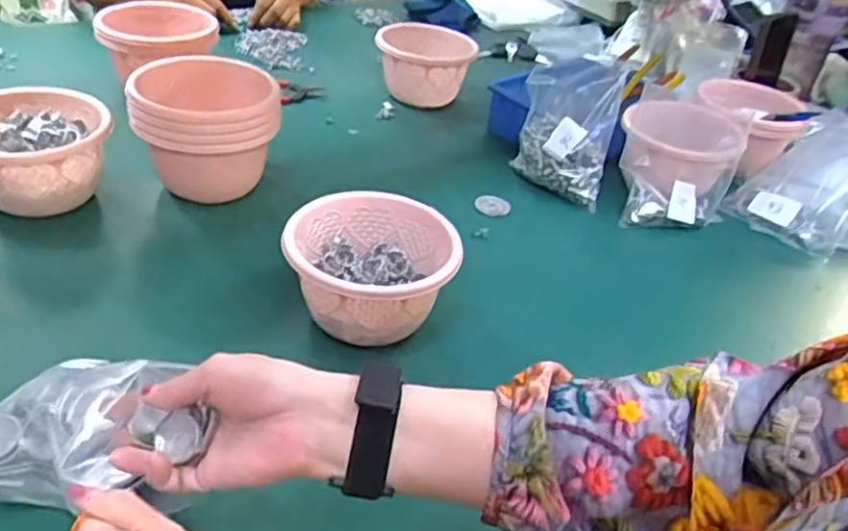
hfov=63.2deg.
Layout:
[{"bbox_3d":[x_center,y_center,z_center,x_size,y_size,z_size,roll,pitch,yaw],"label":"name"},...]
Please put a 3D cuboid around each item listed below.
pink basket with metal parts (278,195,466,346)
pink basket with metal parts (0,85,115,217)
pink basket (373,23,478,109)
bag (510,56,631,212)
[{"bbox_3d":[-0.044,0.009,0.618,0.147,0.087,0.145,10,36,1],"label":"pink basket with metal parts"},{"bbox_3d":[-0.402,-0.110,0.715,0.143,0.097,0.139,-15,42,-29],"label":"pink basket with metal parts"},{"bbox_3d":[0.003,-0.315,1.084,0.154,0.094,0.153,4,36,-7],"label":"pink basket"},{"bbox_3d":[0.180,-0.181,0.871,0.121,0.149,0.093,18,37,12],"label":"bag"}]

